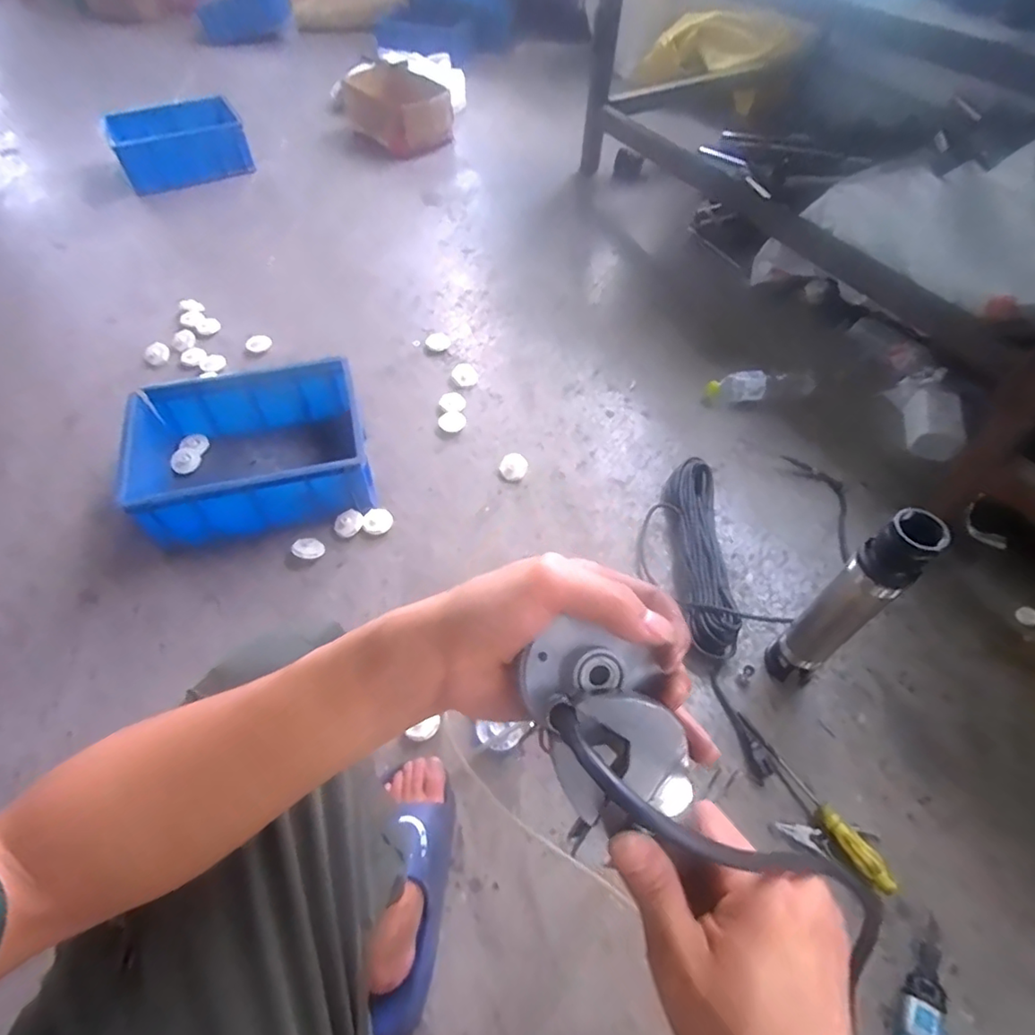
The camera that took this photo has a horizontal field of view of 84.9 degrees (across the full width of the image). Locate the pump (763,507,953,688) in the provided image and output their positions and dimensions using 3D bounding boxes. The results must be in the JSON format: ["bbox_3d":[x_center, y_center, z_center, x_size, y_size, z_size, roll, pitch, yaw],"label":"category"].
[{"bbox_3d":[0.441,0.134,0.780,0.061,0.392,0.071,-31,59,-20],"label":"pump"}]

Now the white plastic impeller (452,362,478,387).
[{"bbox_3d":[-0.125,-0.337,1.345,0.060,0.030,0.066,-6,54,-4],"label":"white plastic impeller"}]

